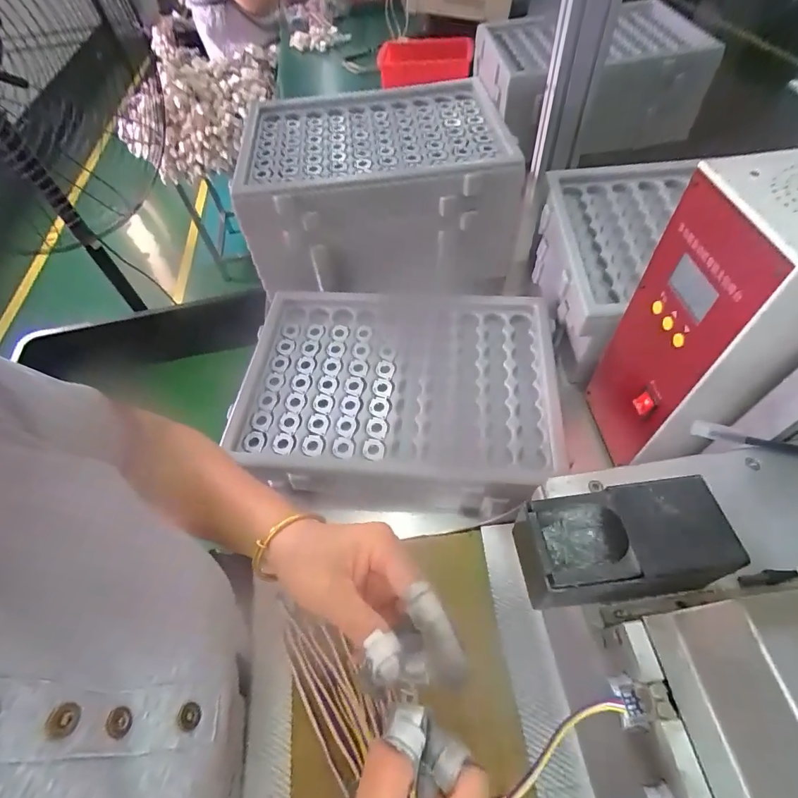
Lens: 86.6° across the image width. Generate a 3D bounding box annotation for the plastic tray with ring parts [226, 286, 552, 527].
[{"bbox_3d":[-0.004,-0.011,0.548,0.389,0.046,0.328,5,57,7],"label":"plastic tray with ring parts"}]

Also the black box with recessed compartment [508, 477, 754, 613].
[{"bbox_3d":[0.132,0.093,0.268,0.117,0.062,0.064,-8,55,0],"label":"black box with recessed compartment"}]

